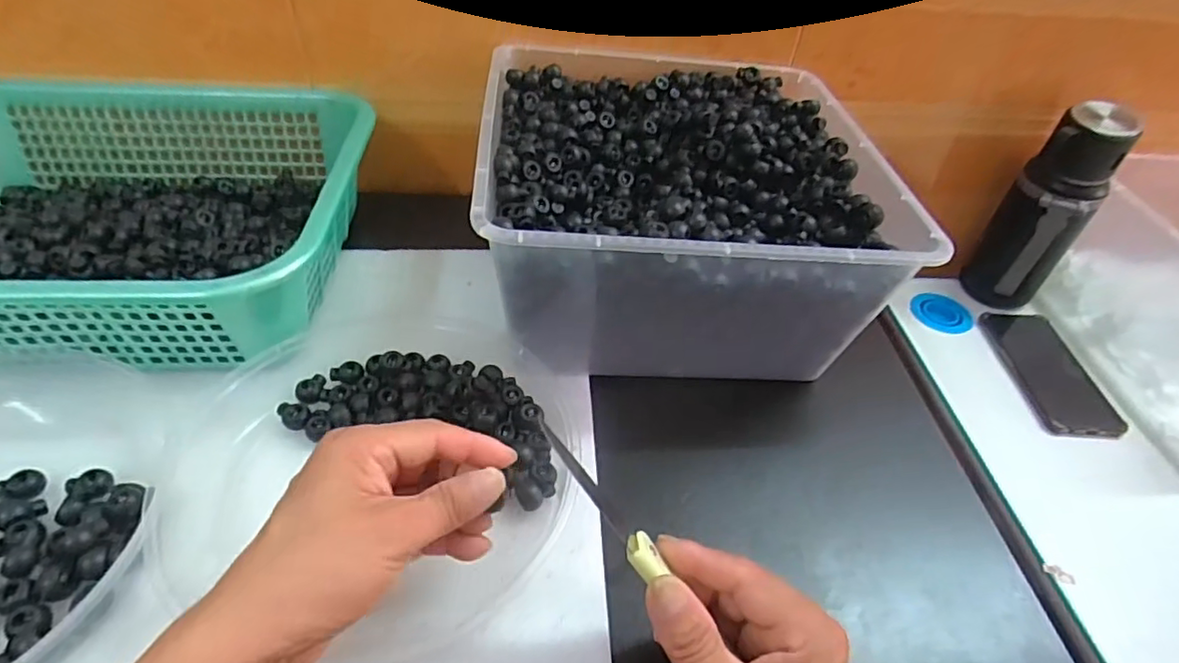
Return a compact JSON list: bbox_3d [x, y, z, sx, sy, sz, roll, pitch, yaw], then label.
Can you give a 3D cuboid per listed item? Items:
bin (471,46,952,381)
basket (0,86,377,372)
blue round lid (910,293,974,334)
[{"bbox_3d":[0.068,-0.102,0.503,0.284,0.142,0.289,1,45,-4],"label":"bin"},{"bbox_3d":[-0.375,-0.092,0.480,0.382,0.097,0.281,-1,45,-7],"label":"basket"},{"bbox_3d":[0.405,-0.022,0.706,0.056,0.013,0.065,2,45,-3],"label":"blue round lid"}]

